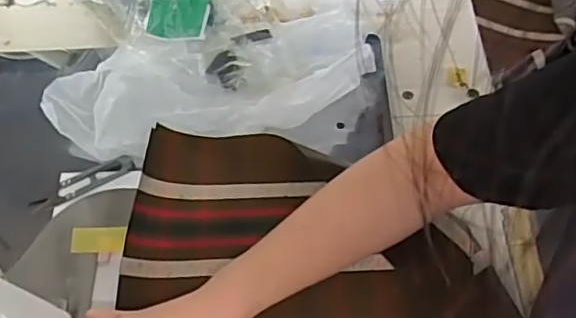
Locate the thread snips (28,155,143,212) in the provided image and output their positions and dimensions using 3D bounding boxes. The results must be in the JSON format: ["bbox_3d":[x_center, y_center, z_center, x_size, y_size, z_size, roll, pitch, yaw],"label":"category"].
[{"bbox_3d":[-0.192,0.022,0.568,0.101,0.008,0.023,-23,58,-12],"label":"thread snips"}]

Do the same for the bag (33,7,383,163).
[{"bbox_3d":[-0.073,-0.086,0.609,0.321,0.054,0.144,-7,56,-1],"label":"bag"}]

